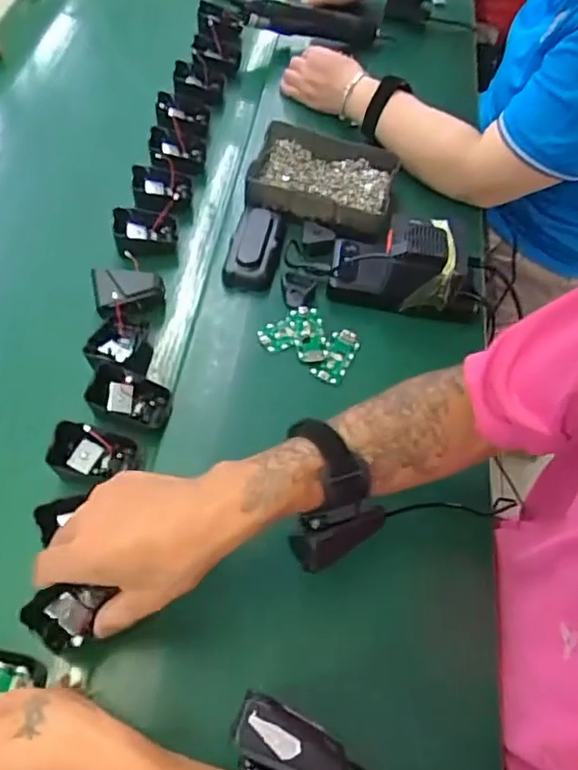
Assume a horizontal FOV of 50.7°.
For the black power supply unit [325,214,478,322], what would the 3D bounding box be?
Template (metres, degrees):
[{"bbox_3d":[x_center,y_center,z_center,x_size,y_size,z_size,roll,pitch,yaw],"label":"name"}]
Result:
[{"bbox_3d":[0.120,-0.127,0.622,0.152,0.078,0.078,8,58,3],"label":"black power supply unit"}]

